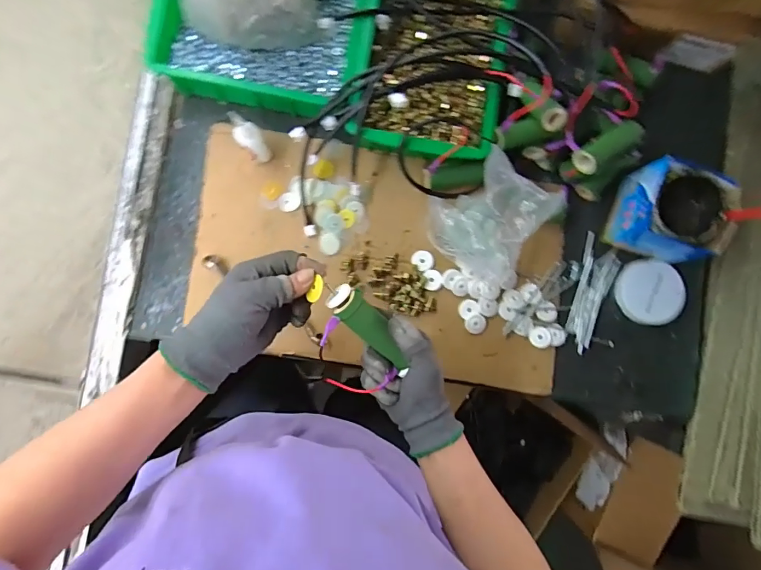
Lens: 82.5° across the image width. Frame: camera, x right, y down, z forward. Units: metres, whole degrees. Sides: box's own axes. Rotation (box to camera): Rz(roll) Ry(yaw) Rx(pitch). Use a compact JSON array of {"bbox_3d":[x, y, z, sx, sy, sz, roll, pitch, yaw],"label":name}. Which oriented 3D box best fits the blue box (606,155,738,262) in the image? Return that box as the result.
[{"bbox_3d":[0.366,-0.092,0.559,0.100,0.093,0.102,16,88,-3],"label":"blue box"}]

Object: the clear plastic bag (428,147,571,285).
[{"bbox_3d":[0.143,-0.085,0.547,0.140,0.070,0.136,34,87,-3],"label":"clear plastic bag"}]

